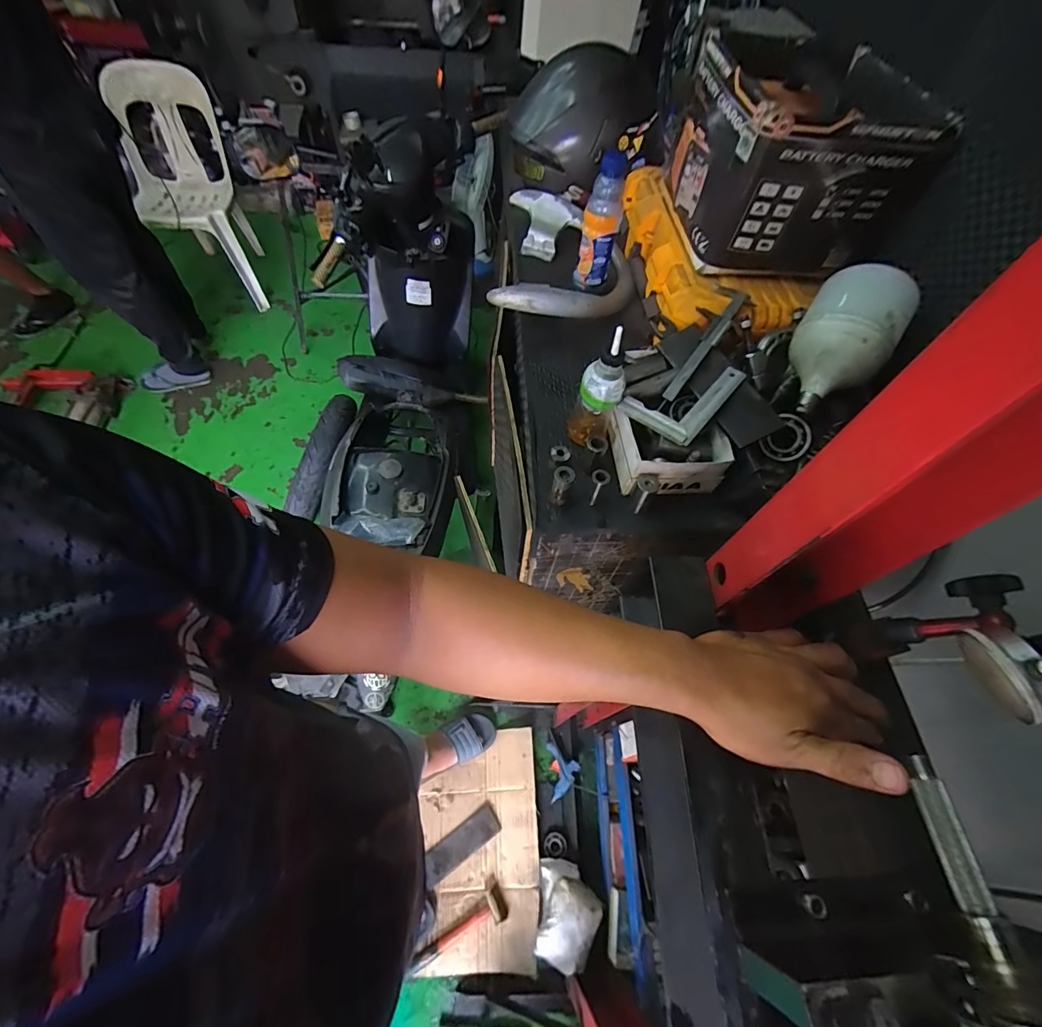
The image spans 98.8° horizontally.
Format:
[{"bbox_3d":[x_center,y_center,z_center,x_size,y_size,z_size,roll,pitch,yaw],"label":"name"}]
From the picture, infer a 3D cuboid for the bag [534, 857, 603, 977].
[{"bbox_3d":[0.108,0.932,1.037,0.136,0.099,0.187,9,59,1],"label":"bag"}]

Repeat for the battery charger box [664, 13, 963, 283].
[{"bbox_3d":[0.415,-0.556,0.704,0.284,0.194,0.301,-3,60,-6],"label":"battery charger box"}]

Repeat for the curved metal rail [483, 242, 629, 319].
[{"bbox_3d":[0.104,-0.394,0.798,0.317,0.053,0.098,-29,65,-20],"label":"curved metal rail"}]

